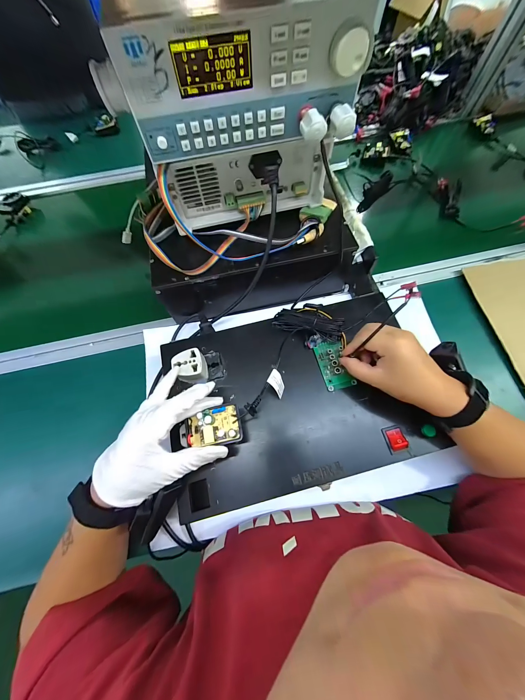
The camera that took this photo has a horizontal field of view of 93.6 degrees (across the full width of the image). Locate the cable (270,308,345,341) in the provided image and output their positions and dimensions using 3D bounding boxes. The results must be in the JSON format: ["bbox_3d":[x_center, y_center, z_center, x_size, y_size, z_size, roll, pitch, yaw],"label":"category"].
[{"bbox_3d":[0.063,-0.040,0.344,0.093,0.024,0.034,18,68,11],"label":"cable"}]

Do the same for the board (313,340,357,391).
[{"bbox_3d":[0.098,0.018,0.334,0.039,0.019,0.066,-14,65,-3],"label":"board"}]

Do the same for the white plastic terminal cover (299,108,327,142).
[{"bbox_3d":[0.049,-0.214,0.235,0.025,0.019,0.018,3,66,5],"label":"white plastic terminal cover"}]

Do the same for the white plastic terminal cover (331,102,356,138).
[{"bbox_3d":[0.077,-0.220,0.238,0.018,0.020,0.019,-15,66,-4],"label":"white plastic terminal cover"}]

